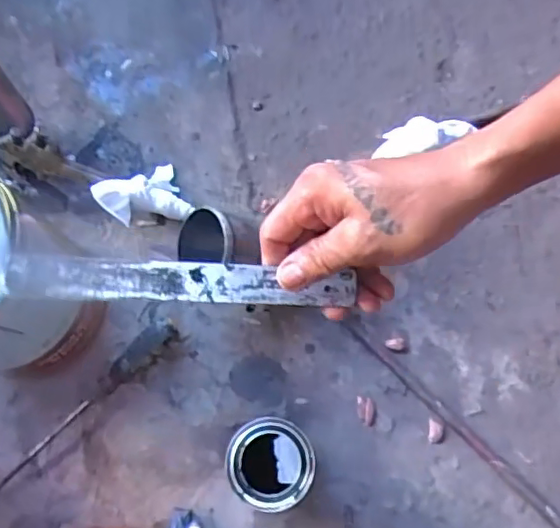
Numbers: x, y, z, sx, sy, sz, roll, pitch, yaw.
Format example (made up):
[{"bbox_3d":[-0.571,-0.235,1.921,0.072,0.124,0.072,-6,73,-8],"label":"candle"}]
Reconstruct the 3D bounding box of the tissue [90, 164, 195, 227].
[{"bbox_3d":[-0.158,-0.075,0.679,0.092,0.061,0.077,-29,73,-7],"label":"tissue"}]

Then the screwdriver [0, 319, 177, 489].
[{"bbox_3d":[-0.226,0.164,0.630,0.297,0.033,0.033,-43,75,2],"label":"screwdriver"}]

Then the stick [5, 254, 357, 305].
[{"bbox_3d":[-0.057,0.011,0.353,0.201,0.006,0.024,3,85,-10],"label":"stick"}]

